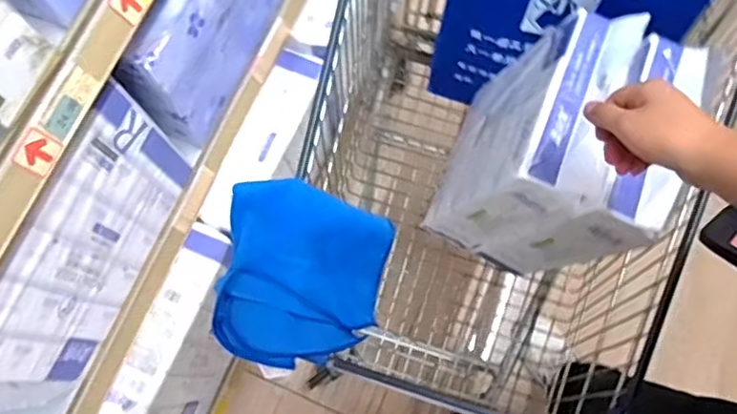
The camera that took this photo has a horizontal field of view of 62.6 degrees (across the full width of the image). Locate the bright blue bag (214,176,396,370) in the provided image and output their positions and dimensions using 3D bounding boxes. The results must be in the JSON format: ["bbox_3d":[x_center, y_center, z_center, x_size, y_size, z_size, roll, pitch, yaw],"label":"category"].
[{"bbox_3d":[-0.069,0.073,0.649,0.170,0.059,0.184,6,75,2],"label":"bright blue bag"}]

